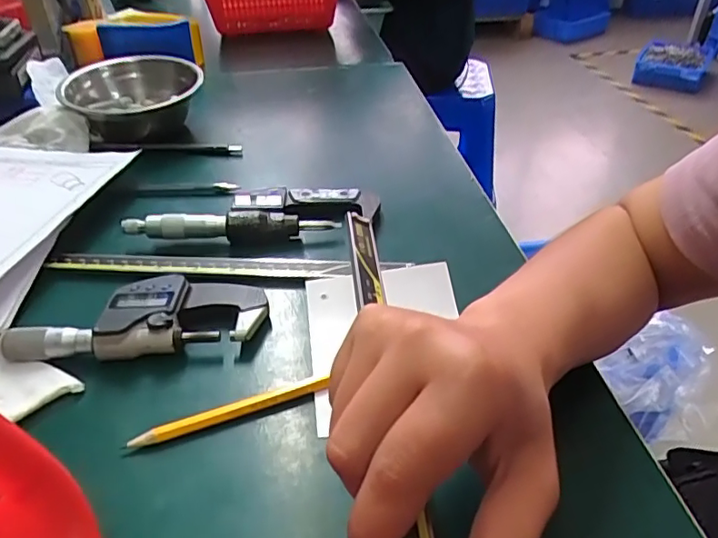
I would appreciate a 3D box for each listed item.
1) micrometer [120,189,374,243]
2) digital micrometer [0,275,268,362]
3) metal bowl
[{"bbox_3d":[-0.076,-0.042,0.423,0.182,0.028,0.052,-9,39,-11],"label":"micrometer"},{"bbox_3d":[-0.134,0.030,0.329,0.155,0.026,0.052,-7,38,-8],"label":"digital micrometer"},{"bbox_3d":[-0.212,-0.159,0.539,0.119,0.058,0.119,0,38,0],"label":"metal bowl"}]

